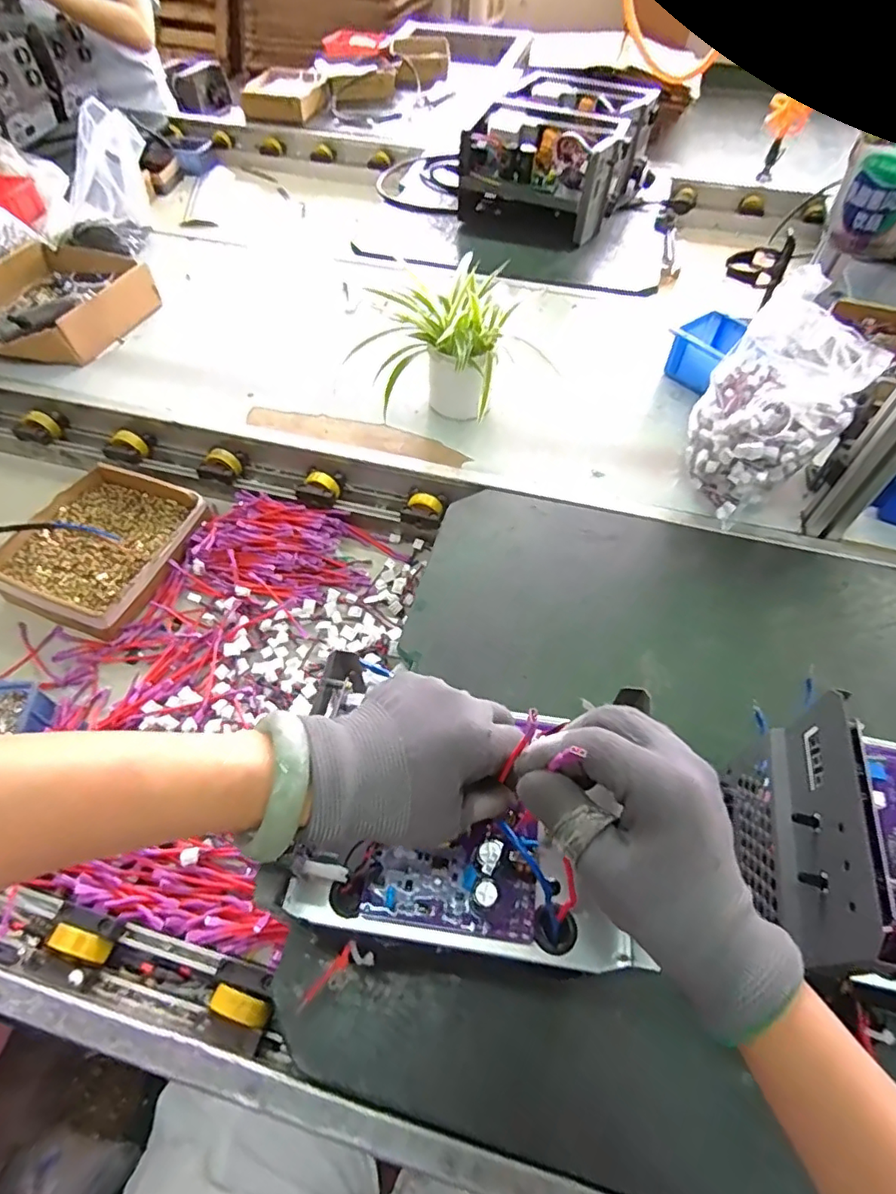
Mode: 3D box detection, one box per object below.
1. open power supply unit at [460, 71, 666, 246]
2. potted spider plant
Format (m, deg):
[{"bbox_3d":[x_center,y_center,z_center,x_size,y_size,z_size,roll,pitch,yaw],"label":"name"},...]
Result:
[{"bbox_3d":[0.241,-0.913,1.177,0.311,0.167,0.416,20,57,12],"label":"open power supply unit"},{"bbox_3d":[-0.021,-0.339,0.783,0.185,0.140,0.154,19,58,13],"label":"potted spider plant"}]

